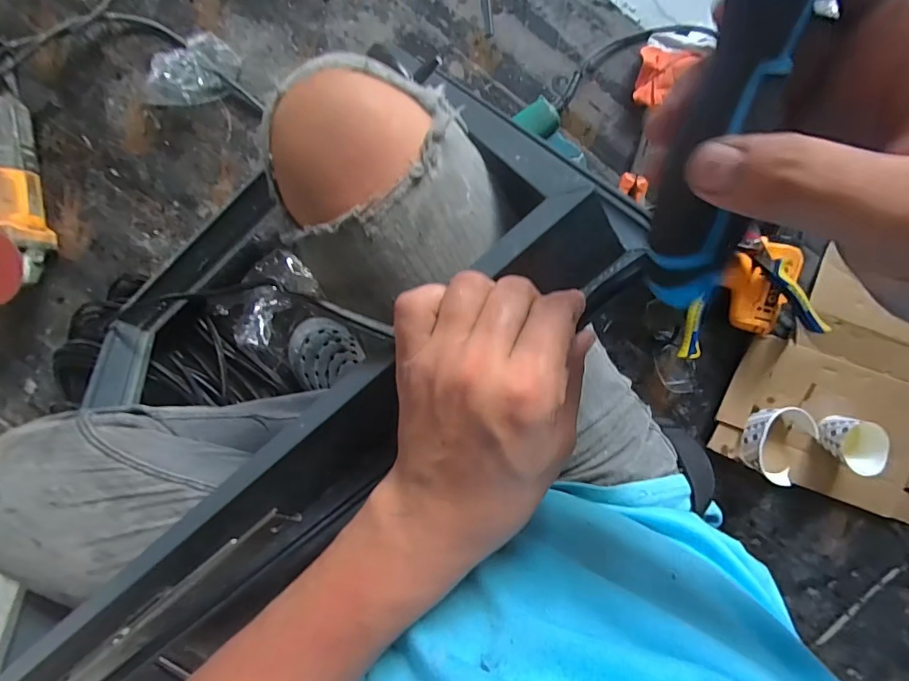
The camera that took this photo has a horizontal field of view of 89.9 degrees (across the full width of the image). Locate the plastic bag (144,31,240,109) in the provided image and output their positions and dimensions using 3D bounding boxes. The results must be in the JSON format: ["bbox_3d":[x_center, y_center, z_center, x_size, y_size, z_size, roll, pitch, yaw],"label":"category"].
[{"bbox_3d":[-0.371,-0.371,0.630,0.131,0.044,0.074,-6,97,5],"label":"plastic bag"}]

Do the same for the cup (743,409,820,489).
[{"bbox_3d":[0.450,0.140,0.634,0.088,0.046,0.103,32,99,0],"label":"cup"}]

